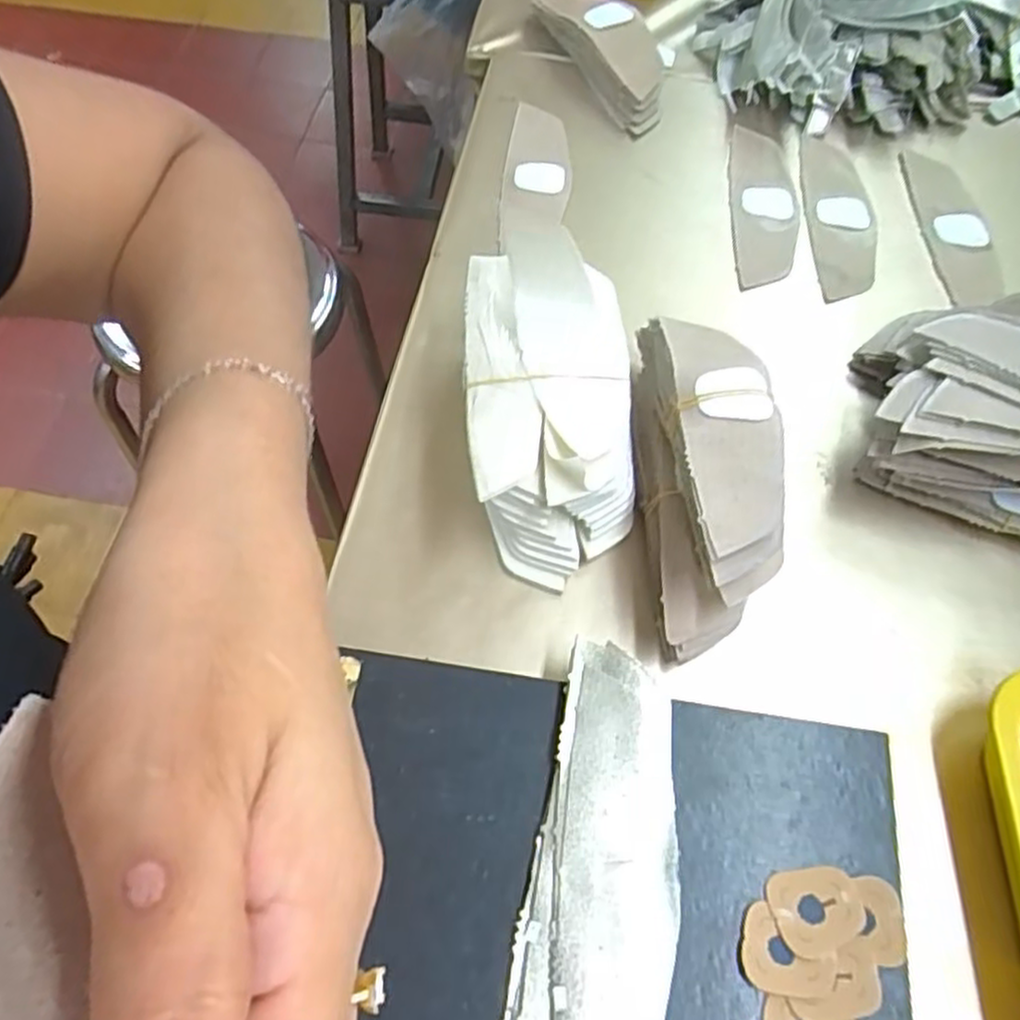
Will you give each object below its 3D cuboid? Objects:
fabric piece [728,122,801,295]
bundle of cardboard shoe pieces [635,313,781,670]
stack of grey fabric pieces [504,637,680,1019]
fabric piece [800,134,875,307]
[{"bbox_3d":[0.200,-0.242,0.581,0.049,0.005,0.176,5,62,2],"label":"fabric piece"},{"bbox_3d":[0.108,-0.024,0.417,0.059,0.082,0.195,0,62,-2],"label":"bundle of cardboard shoe pieces"},{"bbox_3d":[0.043,0.157,0.330,0.063,0.014,0.187,12,62,5],"label":"stack of grey fabric pieces"},{"bbox_3d":[0.257,-0.231,0.575,0.048,0.006,0.175,4,62,1],"label":"fabric piece"}]

